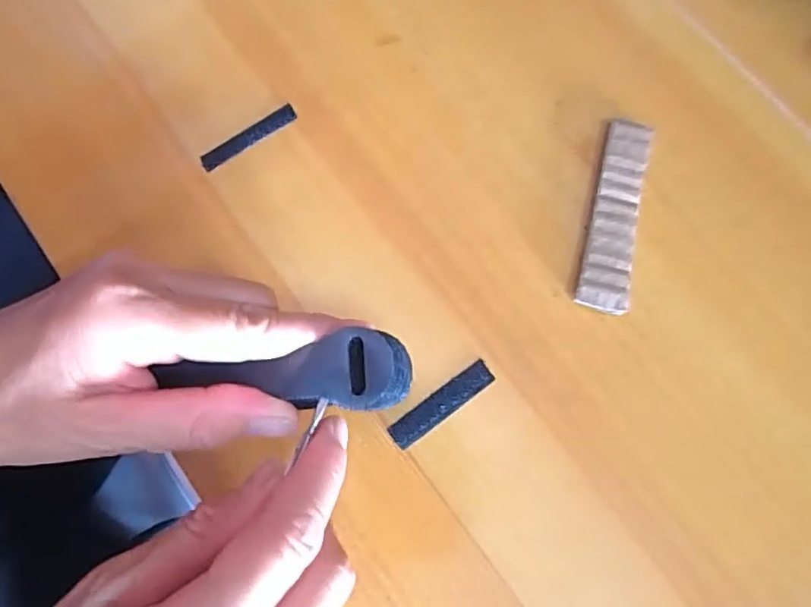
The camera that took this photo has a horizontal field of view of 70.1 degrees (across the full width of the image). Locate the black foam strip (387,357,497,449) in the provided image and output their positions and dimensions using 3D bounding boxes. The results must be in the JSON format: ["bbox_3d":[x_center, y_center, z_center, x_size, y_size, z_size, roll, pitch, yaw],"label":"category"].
[{"bbox_3d":[0.015,0.040,0.228,0.046,0.004,0.011,-36,78,-7],"label":"black foam strip"}]

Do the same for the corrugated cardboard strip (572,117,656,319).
[{"bbox_3d":[0.088,-0.038,0.244,0.020,0.008,0.082,11,77,4],"label":"corrugated cardboard strip"}]

